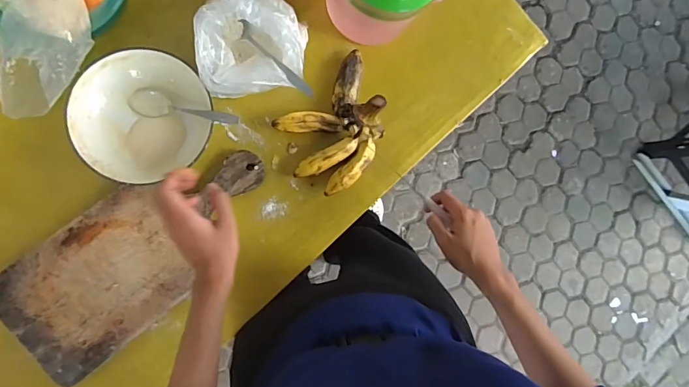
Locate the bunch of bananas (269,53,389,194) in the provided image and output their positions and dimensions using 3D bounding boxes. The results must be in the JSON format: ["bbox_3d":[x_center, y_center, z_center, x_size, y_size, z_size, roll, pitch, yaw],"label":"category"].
[{"bbox_3d":[-0.002,-0.096,0.608,0.174,0.056,0.133,-43,95,-8],"label":"bunch of bananas"}]

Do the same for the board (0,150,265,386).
[{"bbox_3d":[-0.264,0.073,0.574,0.364,0.019,0.165,-39,95,-9],"label":"board"}]

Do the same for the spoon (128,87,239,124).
[{"bbox_3d":[-0.215,-0.113,0.572,0.158,0.018,0.034,12,86,13],"label":"spoon"}]

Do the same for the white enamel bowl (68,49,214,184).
[{"bbox_3d":[-0.260,-0.100,0.567,0.164,0.053,0.155,0,88,-10],"label":"white enamel bowl"}]

